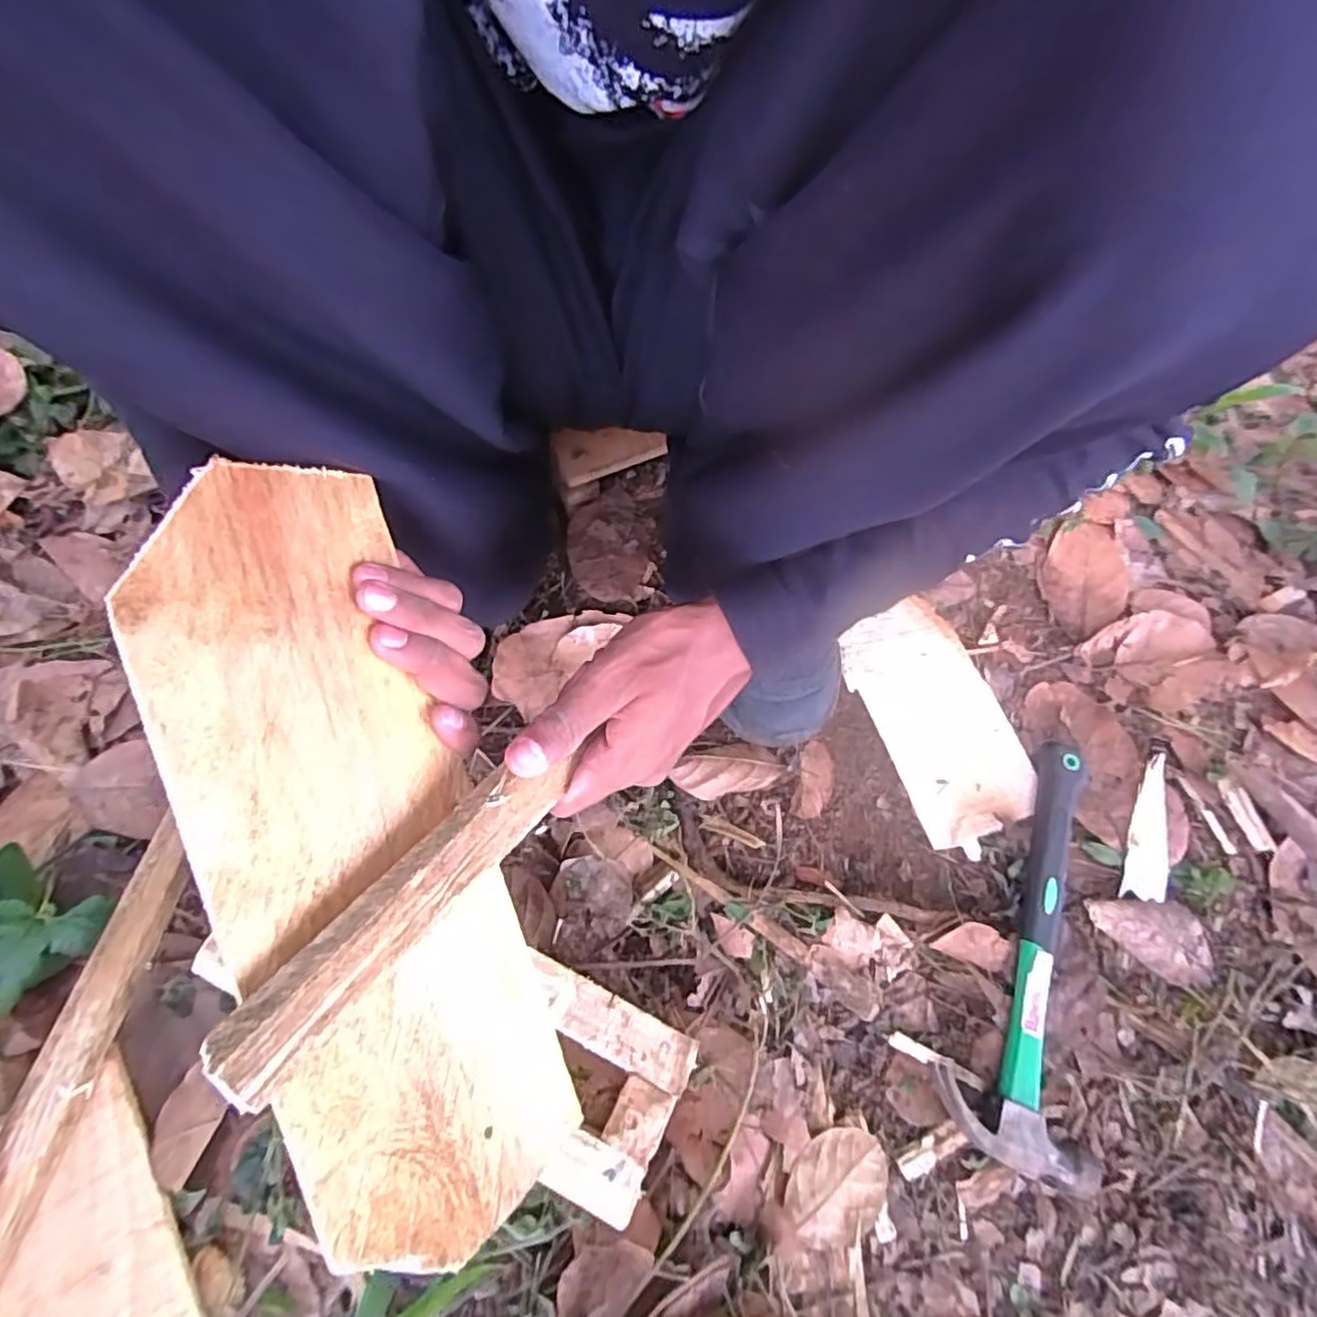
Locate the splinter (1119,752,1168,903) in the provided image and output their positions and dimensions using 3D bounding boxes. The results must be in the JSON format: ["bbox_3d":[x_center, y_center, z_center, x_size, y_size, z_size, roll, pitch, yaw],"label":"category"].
[{"bbox_3d":[0.351,0.117,0.474,0.027,0.004,0.111,22,65,9],"label":"splinter"}]

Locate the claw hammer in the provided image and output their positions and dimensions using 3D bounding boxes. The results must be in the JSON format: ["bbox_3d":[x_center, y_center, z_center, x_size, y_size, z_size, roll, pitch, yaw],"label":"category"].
[{"bbox_3d":[0.260,0.186,0.430,0.092,0.023,0.256,27,66,12],"label":"claw hammer"}]

